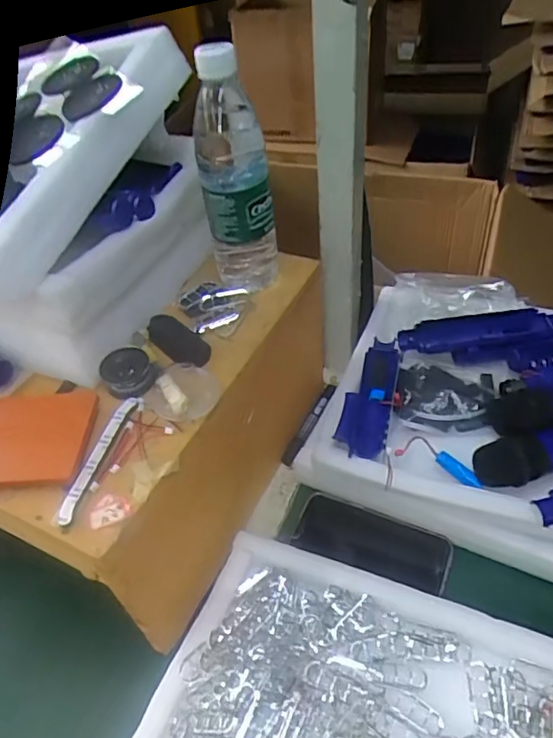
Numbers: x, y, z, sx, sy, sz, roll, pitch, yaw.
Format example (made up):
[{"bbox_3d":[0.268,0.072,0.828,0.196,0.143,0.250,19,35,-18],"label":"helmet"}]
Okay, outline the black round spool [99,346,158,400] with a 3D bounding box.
[{"bbox_3d":[-0.133,0.001,0.496,0.044,0.022,0.046,-3,45,3],"label":"black round spool"}]

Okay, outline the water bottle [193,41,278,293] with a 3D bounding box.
[{"bbox_3d":[-0.040,-0.183,0.529,0.064,0.222,0.076,-8,44,-2],"label":"water bottle"}]

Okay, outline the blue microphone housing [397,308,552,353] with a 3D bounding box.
[{"bbox_3d":[0.238,-0.047,0.649,0.184,0.020,0.036,-8,44,-2],"label":"blue microphone housing"}]

